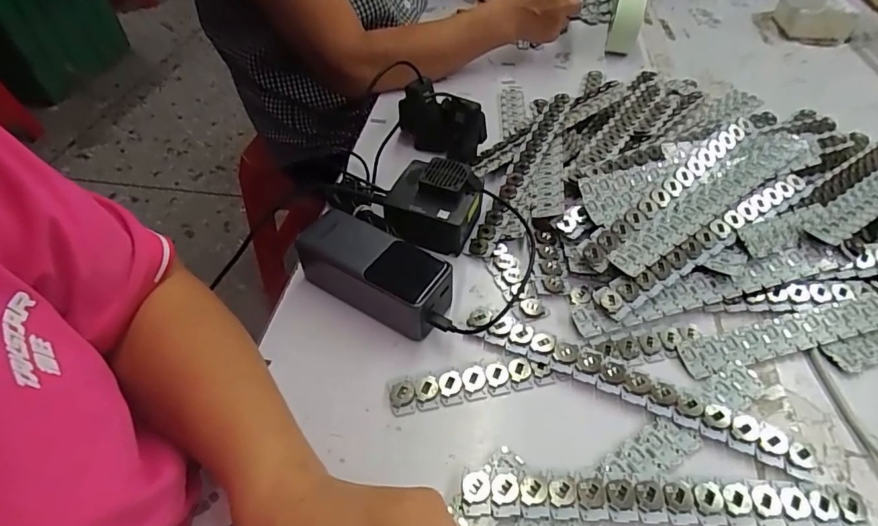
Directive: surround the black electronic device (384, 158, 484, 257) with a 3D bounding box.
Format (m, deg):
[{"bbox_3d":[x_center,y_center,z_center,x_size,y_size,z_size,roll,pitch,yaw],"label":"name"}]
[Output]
[{"bbox_3d":[-0.006,-0.052,0.454,0.082,0.055,0.079,12,50,11],"label":"black electronic device"}]

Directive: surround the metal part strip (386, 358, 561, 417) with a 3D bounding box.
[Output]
[{"bbox_3d":[0.025,0.090,0.364,0.124,0.006,0.028,-9,49,-7],"label":"metal part strip"}]

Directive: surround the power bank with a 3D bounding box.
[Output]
[{"bbox_3d":[-0.054,0.008,0.406,0.135,0.053,0.054,26,54,22],"label":"power bank"}]

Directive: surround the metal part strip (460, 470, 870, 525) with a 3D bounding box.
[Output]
[{"bbox_3d":[0.140,0.150,0.304,0.247,0.005,0.026,3,60,1],"label":"metal part strip"}]

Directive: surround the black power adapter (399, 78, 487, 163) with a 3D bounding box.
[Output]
[{"bbox_3d":[-0.001,-0.159,0.546,0.103,0.073,0.028,24,53,21],"label":"black power adapter"}]

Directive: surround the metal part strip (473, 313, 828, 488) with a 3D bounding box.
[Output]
[{"bbox_3d":[0.138,0.088,0.358,0.248,0.009,0.028,22,63,18],"label":"metal part strip"}]

